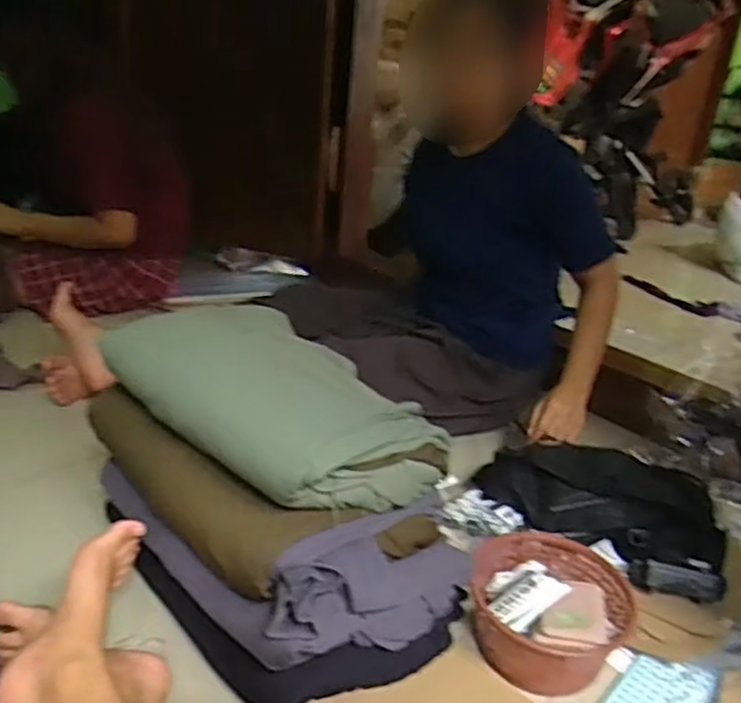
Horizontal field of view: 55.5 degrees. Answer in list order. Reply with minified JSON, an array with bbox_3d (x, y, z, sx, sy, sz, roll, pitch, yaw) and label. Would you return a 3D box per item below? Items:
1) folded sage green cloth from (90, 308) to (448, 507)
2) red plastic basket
[{"bbox_3d":[-0.115,0.039,0.822,0.412,0.106,0.222,25,31,37],"label":"folded sage green cloth"},{"bbox_3d":[0.212,0.303,0.845,0.176,0.076,0.221,11,25,11],"label":"red plastic basket"}]

